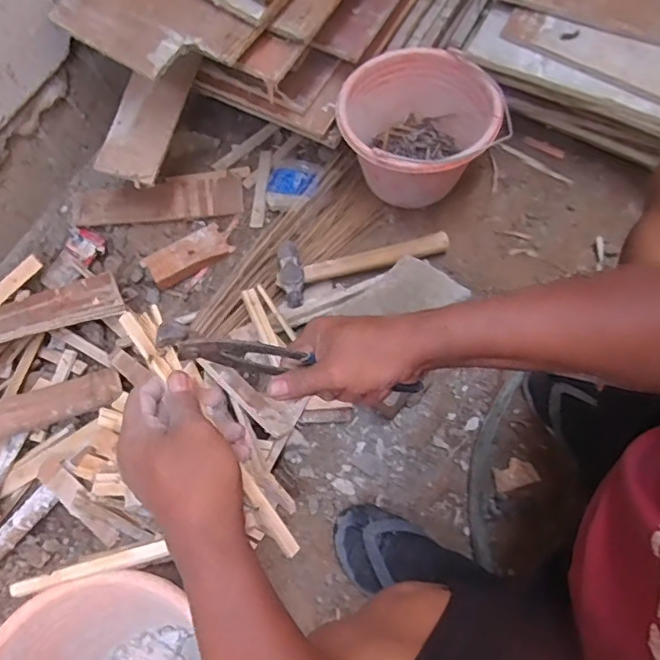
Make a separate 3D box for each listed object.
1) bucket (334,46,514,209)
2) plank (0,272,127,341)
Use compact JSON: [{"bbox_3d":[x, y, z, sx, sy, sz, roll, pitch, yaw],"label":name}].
[{"bbox_3d":[0.145,-0.316,0.935,0.240,0.185,0.238,-3,68,7],"label":"bucket"},{"bbox_3d":[-0.513,-0.023,0.916,0.318,0.027,0.090,-17,50,-15],"label":"plank"}]

